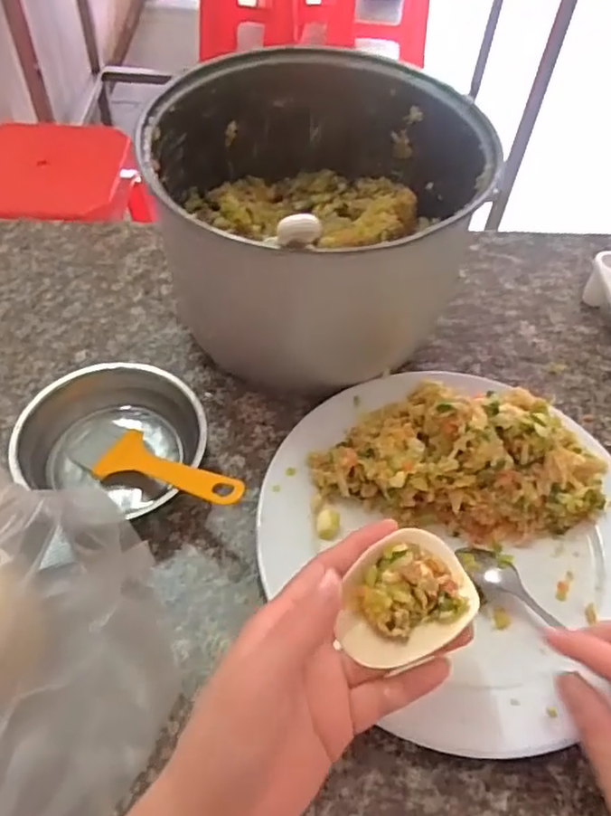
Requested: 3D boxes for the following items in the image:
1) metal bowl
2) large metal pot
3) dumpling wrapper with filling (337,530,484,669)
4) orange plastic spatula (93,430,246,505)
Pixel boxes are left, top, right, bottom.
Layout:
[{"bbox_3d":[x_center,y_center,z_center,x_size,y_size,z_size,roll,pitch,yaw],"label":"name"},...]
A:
[{"bbox_3d":[-0.126,0.024,0.427,0.113,0.046,0.103,2,53,-2],"label":"metal bowl"},{"bbox_3d":[0.005,-0.136,0.477,0.216,0.167,0.215,2,53,-2],"label":"large metal pot"},{"bbox_3d":[0.047,0.089,0.298,0.065,0.025,0.049,-27,59,-21],"label":"dumpling wrapper with filling"},{"bbox_3d":[-0.083,0.040,0.401,0.117,0.008,0.038,13,50,33],"label":"orange plastic spatula"}]

